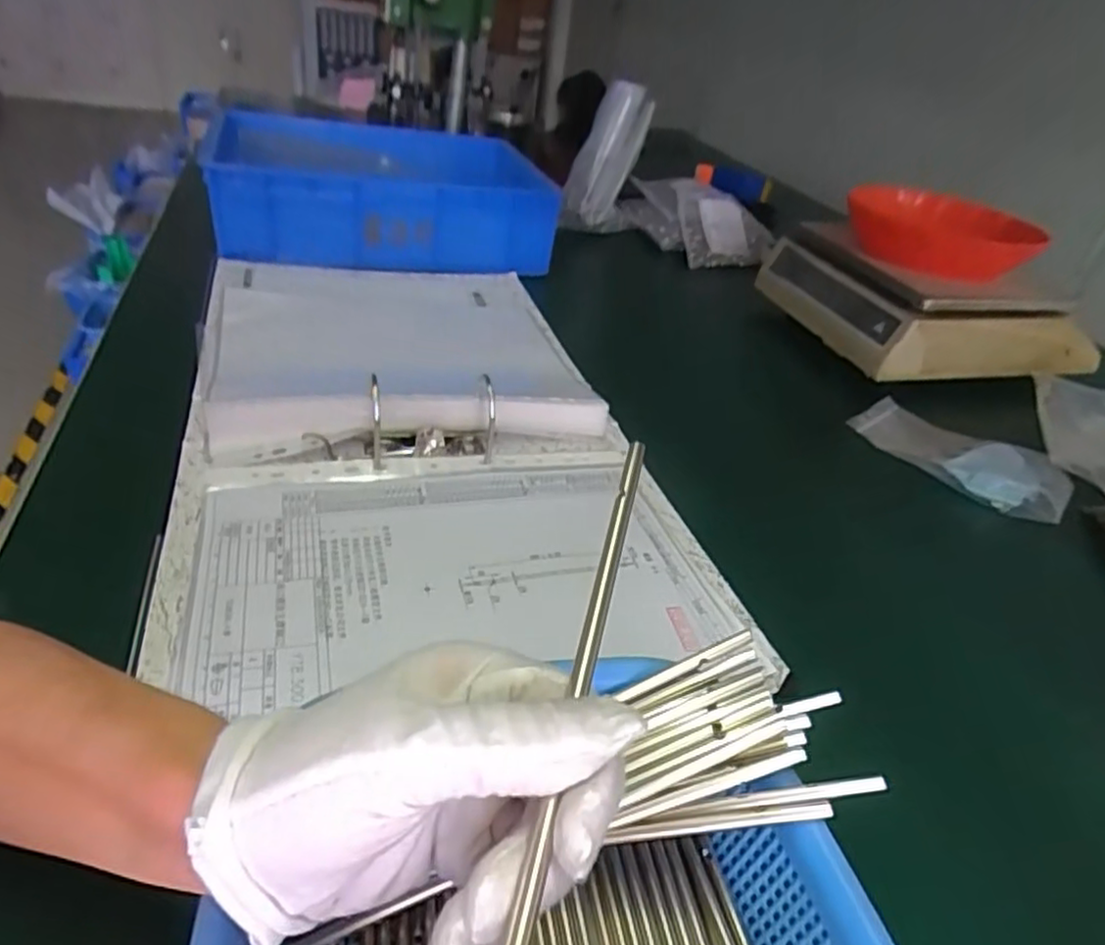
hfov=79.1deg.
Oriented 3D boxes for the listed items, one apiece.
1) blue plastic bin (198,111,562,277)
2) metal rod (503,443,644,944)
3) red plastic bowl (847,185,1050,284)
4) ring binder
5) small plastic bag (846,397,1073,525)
[{"bbox_3d":[-0.206,-0.342,0.833,0.379,0.127,0.239,-4,38,-18],"label":"blue plastic bin"},{"bbox_3d":[0.005,0.064,0.176,0.006,0.007,0.199,13,51,8],"label":"metal rod"},{"bbox_3d":[0.443,-0.282,0.780,0.197,0.047,0.165,20,37,14],"label":"red plastic bowl"},{"bbox_3d":[-0.112,-0.059,0.558,0.348,0.061,0.565,-5,38,-19],"label":"ring binder"},{"bbox_3d":[0.376,-0.016,0.620,0.176,0.025,0.099,32,41,28],"label":"small plastic bag"}]

